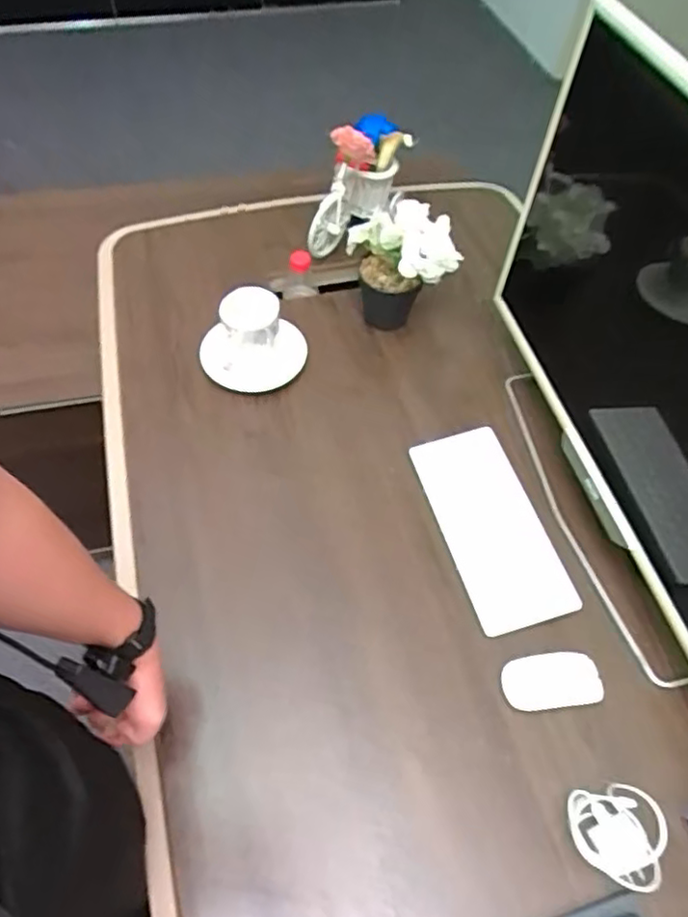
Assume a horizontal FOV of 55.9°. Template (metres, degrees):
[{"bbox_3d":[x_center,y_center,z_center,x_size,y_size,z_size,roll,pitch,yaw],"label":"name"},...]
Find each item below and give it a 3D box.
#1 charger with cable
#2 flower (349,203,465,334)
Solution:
[{"bbox_3d":[0.269,0.370,0.635,0.078,0.060,0.087,1,56,-2],"label":"charger with cable"},{"bbox_3d":[0.093,-0.282,1.027,0.105,0.231,0.162,-29,62,-20],"label":"flower"}]

